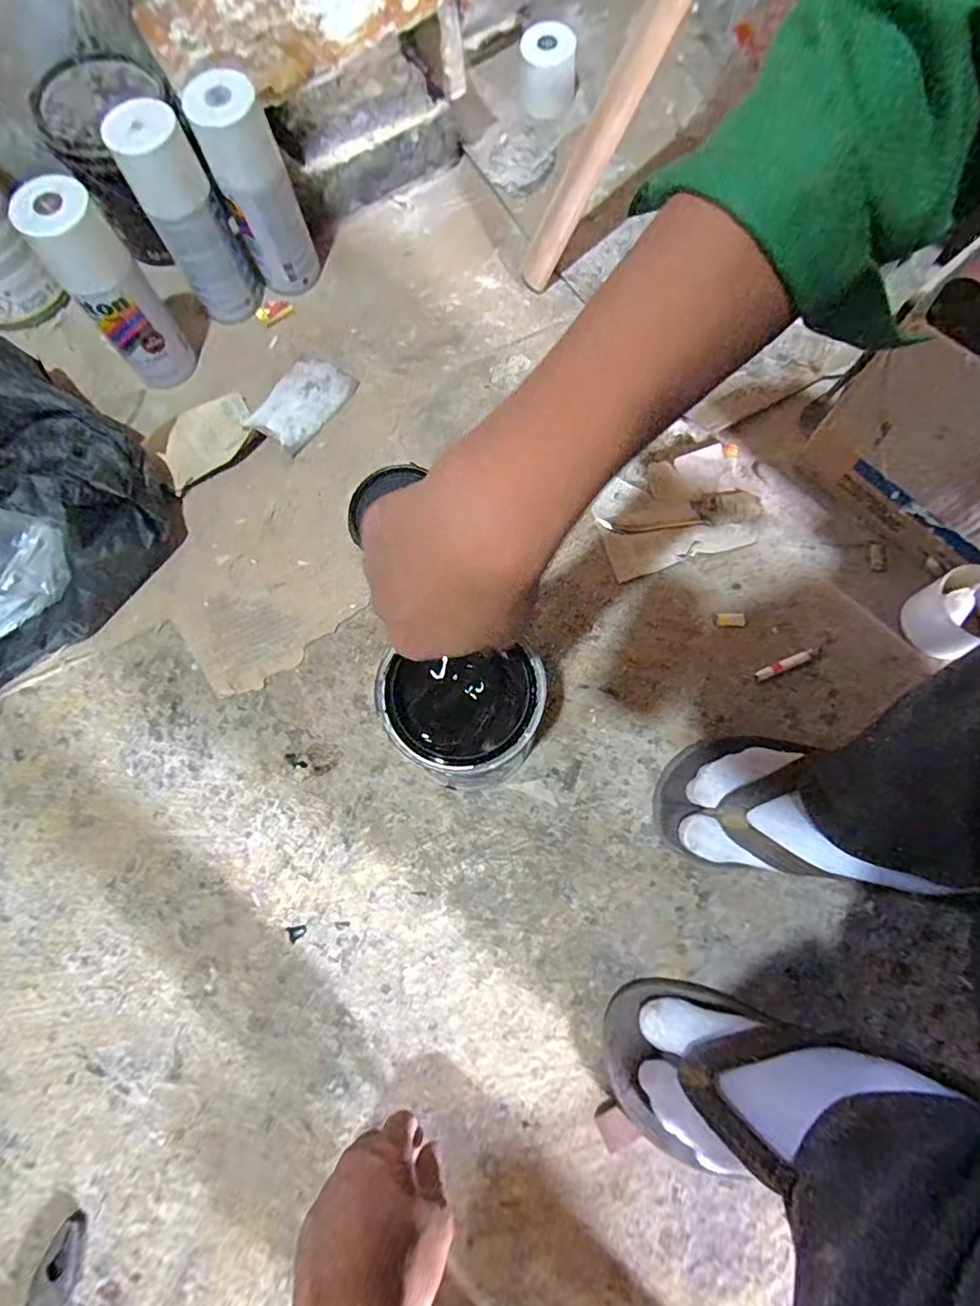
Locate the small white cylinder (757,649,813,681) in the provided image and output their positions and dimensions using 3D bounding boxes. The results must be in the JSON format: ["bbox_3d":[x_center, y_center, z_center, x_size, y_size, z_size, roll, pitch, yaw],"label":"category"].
[{"bbox_3d":[0.256,0.010,0.491,0.054,0.008,0.008,-22,73,-4],"label":"small white cylinder"}]

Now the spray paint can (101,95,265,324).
[{"bbox_3d":[-0.289,-0.419,0.560,0.068,0.174,0.062,-1,73,2],"label":"spray paint can"}]

